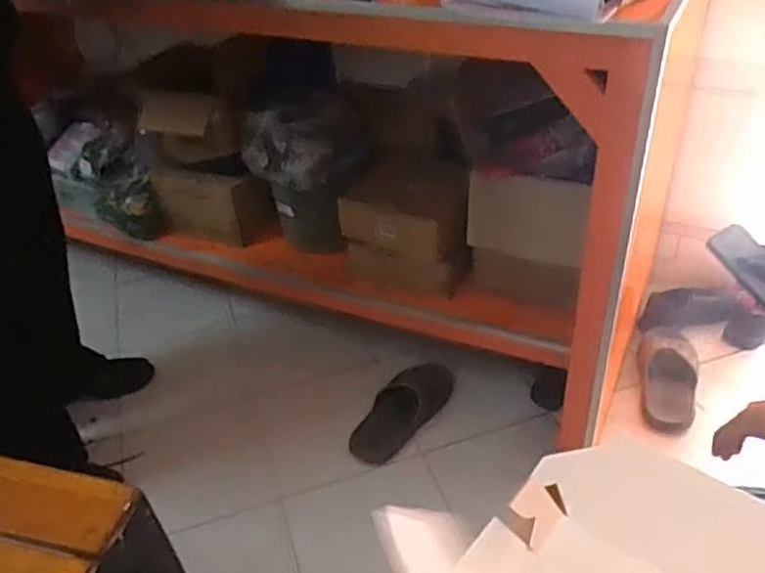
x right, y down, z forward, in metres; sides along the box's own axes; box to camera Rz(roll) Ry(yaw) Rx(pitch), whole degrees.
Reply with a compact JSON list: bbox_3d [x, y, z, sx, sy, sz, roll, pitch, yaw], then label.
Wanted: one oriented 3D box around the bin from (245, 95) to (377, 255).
[{"bbox_3d":[-0.145,-0.246,1.431,0.224,0.293,0.172,16,41,24],"label":"bin"}]

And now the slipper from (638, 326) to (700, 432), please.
[{"bbox_3d":[0.588,0.185,1.395,0.117,0.057,0.269,6,38,13],"label":"slipper"}]

